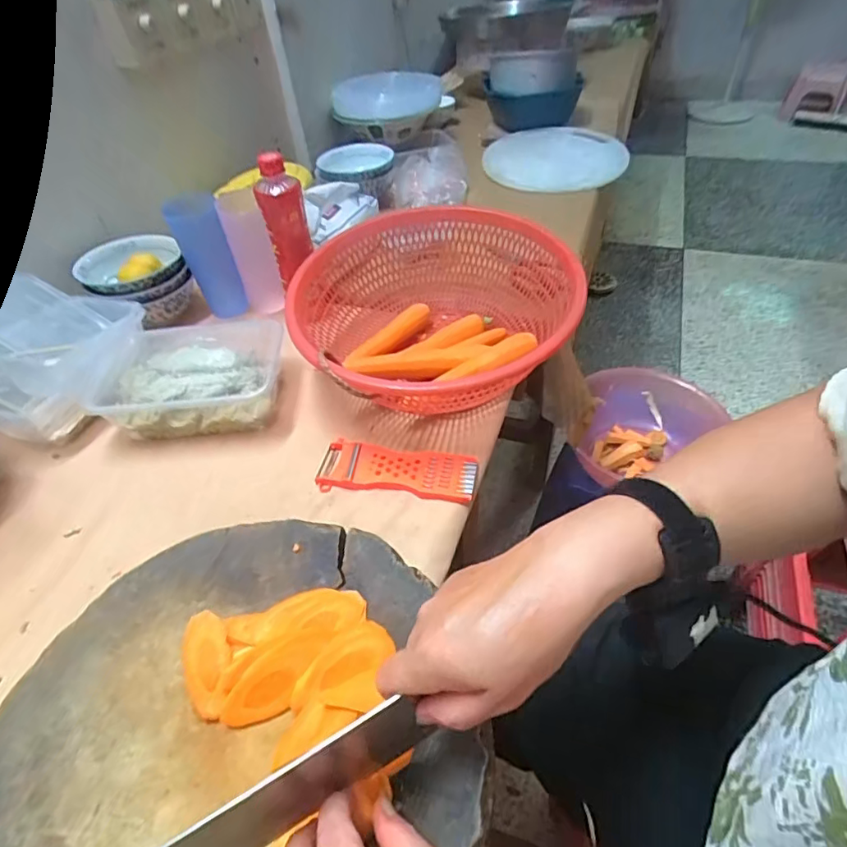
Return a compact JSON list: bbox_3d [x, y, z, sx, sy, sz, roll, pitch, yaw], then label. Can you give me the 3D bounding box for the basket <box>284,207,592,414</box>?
[{"bbox_3d":[0.016,-0.129,0.645,0.336,0.125,0.326,-3,45,3],"label":"basket"}]

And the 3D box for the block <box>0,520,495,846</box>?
[{"bbox_3d":[-0.138,0.232,0.364,0.330,0.056,0.341,-17,46,-11],"label":"block"}]

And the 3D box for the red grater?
[{"bbox_3d":[-0.030,0.050,0.563,0.168,0.013,0.062,6,46,11],"label":"red grater"}]

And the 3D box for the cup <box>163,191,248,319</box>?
[{"bbox_3d":[-0.312,-0.238,0.752,0.063,0.169,0.069,-3,45,3],"label":"cup"}]

